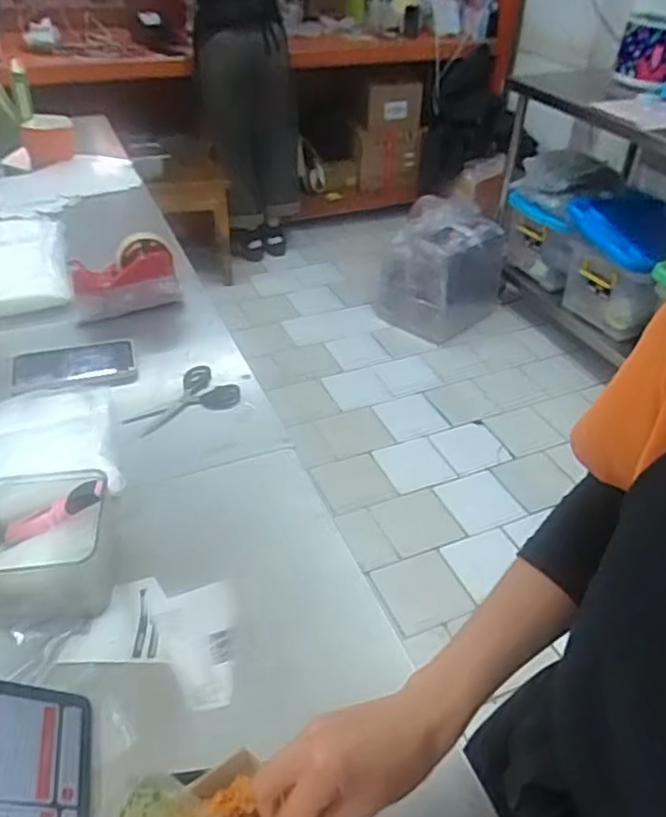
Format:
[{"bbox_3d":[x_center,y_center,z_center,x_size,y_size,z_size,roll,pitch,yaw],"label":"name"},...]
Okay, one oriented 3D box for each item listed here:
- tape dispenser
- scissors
[{"bbox_3d":[-0.324,-0.224,1.022,0.152,0.067,0.053,-9,40,-14],"label":"tape dispenser"},{"bbox_3d":[-0.200,-0.006,0.870,0.091,0.016,0.154,30,46,30],"label":"scissors"}]

